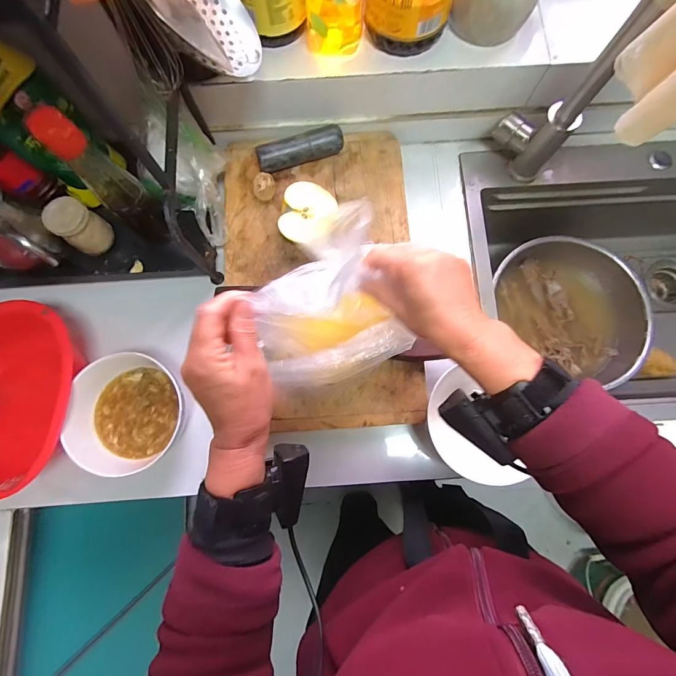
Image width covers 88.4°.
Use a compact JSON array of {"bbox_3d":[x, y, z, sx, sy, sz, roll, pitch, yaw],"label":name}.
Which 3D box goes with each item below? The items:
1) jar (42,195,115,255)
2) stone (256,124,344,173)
[{"bbox_3d":[-0.363,-0.154,0.490,0.051,0.076,0.059,30,80,6],"label":"jar"},{"bbox_3d":[-0.056,-0.288,0.531,0.134,0.035,0.043,-23,80,-4],"label":"stone"}]

